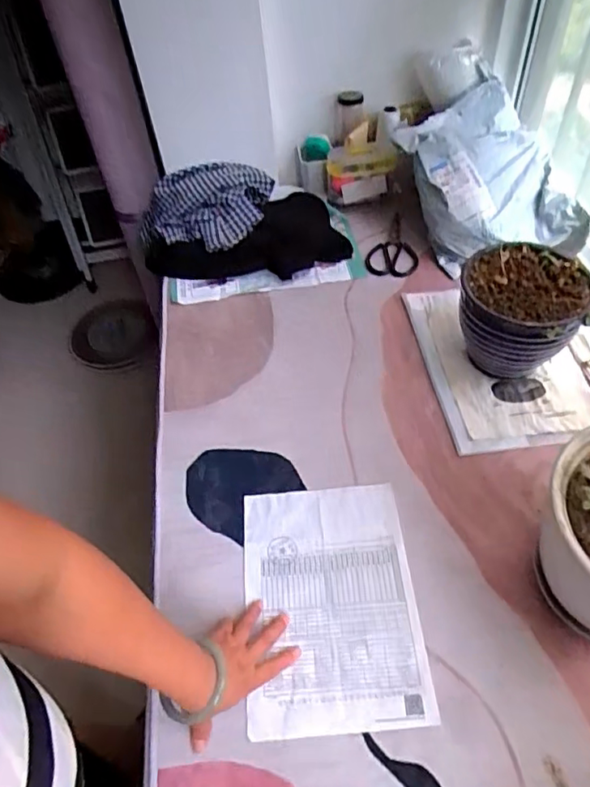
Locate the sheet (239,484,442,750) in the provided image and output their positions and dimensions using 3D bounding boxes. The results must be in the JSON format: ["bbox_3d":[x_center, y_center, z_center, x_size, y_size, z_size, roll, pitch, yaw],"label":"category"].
[{"bbox_3d":[0.043,0.250,0.683,0.204,0.010,0.293,-5,50,-1],"label":"sheet"}]

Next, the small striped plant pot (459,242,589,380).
[{"bbox_3d":[0.335,-0.108,0.845,0.170,0.164,0.164,-3,52,4],"label":"small striped plant pot"}]

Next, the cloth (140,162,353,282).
[{"bbox_3d":[-0.120,-0.353,1.112,0.451,0.119,0.246,0,51,4],"label":"cloth"}]

